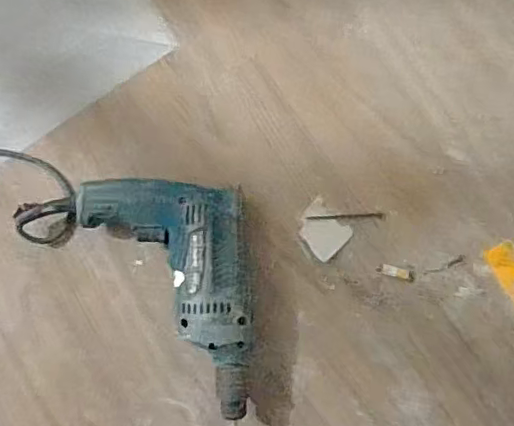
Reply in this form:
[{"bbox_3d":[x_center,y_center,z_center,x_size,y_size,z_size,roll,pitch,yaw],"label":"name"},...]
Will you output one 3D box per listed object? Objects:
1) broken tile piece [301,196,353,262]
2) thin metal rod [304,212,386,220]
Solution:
[{"bbox_3d":[0.064,0.017,0.553,0.050,0.004,0.041,44,93,9],"label":"broken tile piece"},{"bbox_3d":[0.087,0.003,0.553,0.075,0.004,0.006,0,86,9],"label":"thin metal rod"}]

